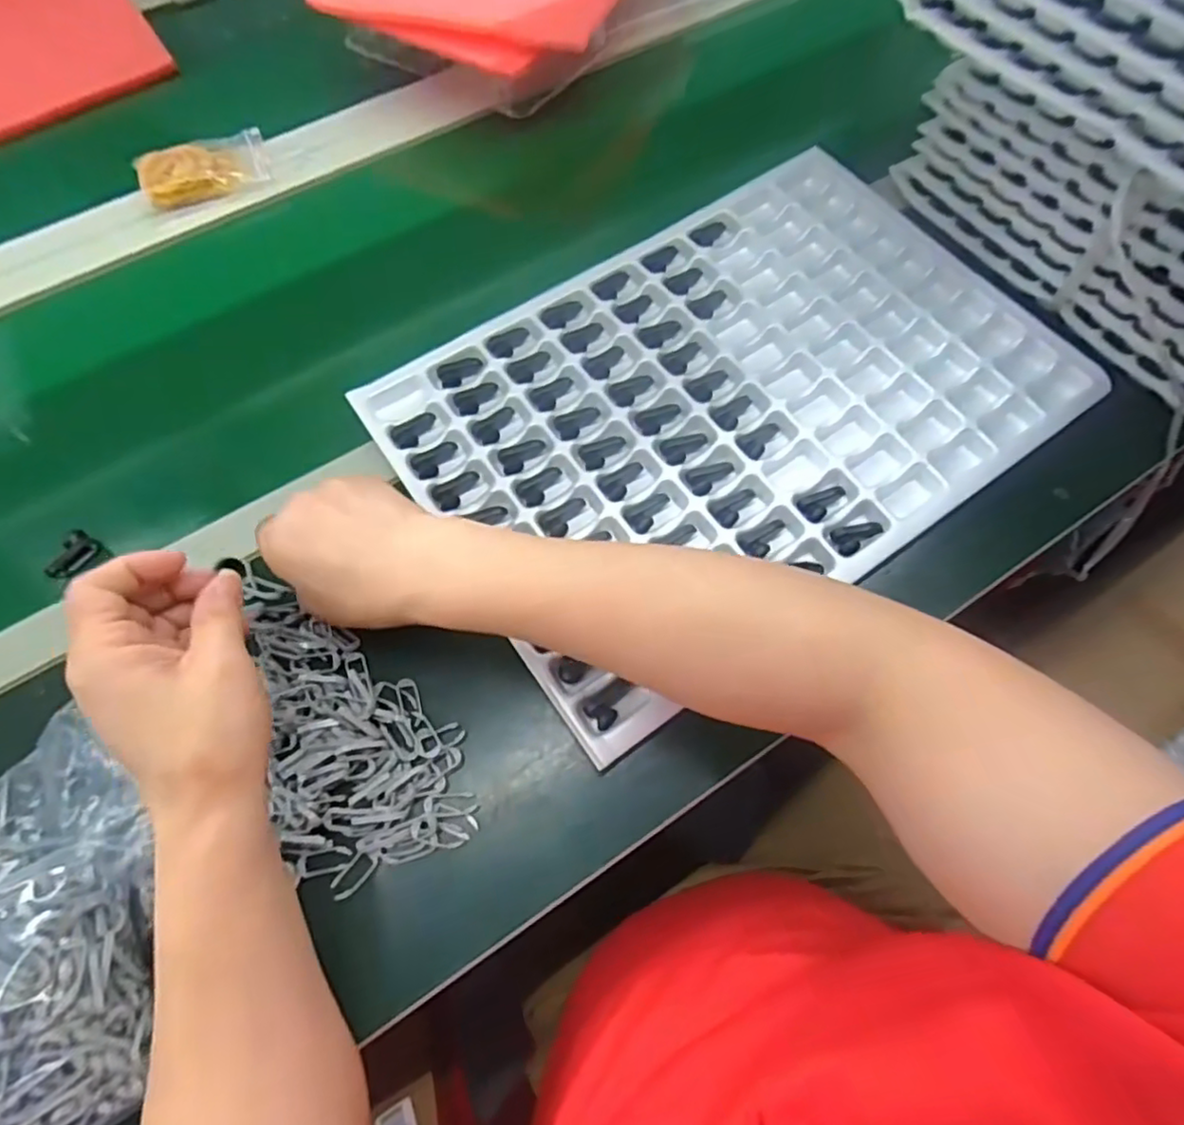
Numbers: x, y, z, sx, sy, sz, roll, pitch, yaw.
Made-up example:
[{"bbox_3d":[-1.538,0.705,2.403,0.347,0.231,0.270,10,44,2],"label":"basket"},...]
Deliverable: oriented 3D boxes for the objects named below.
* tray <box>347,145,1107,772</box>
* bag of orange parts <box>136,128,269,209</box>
[{"bbox_3d":[0.100,-0.126,0.488,0.467,0.029,0.333,-33,69,-13],"label":"tray"},{"bbox_3d":[-0.365,-0.374,0.606,0.113,0.021,0.065,-25,68,-10],"label":"bag of orange parts"}]

